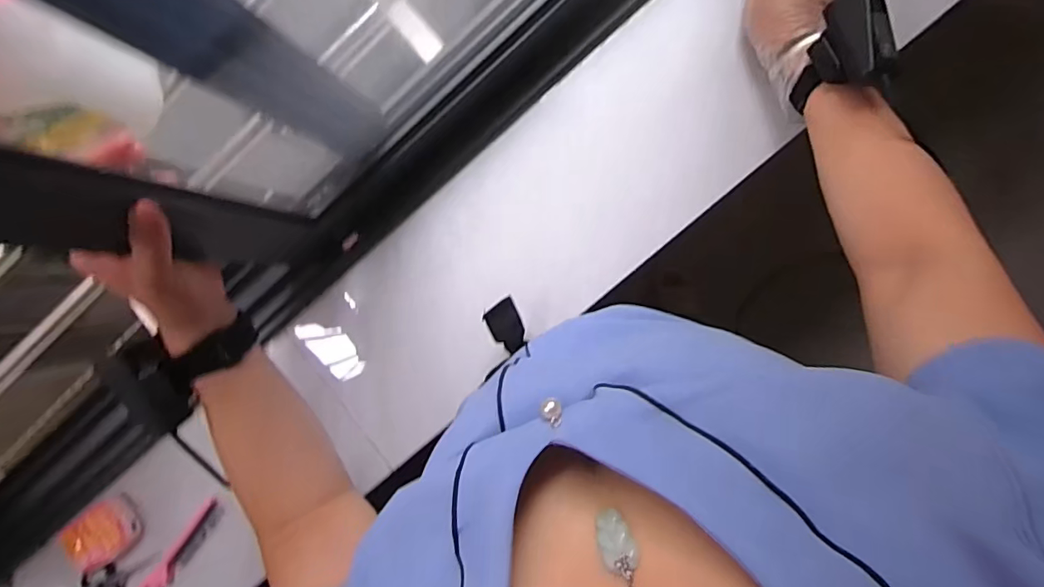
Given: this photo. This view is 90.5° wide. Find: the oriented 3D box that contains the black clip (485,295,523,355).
[{"bbox_3d":[-0.015,0.030,0.479,0.030,0.010,0.049,-31,118,-16],"label":"black clip"}]

